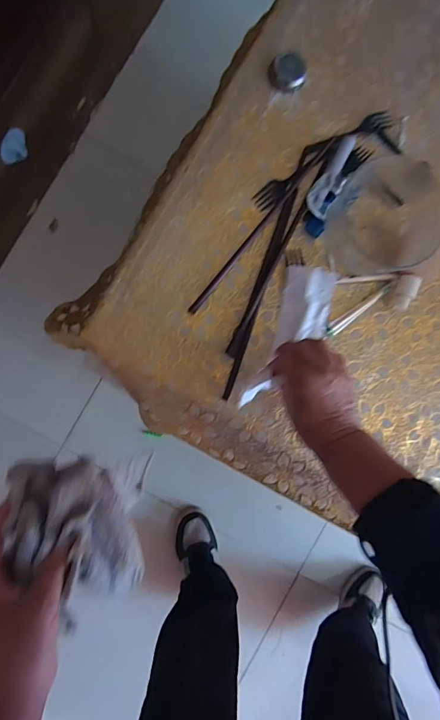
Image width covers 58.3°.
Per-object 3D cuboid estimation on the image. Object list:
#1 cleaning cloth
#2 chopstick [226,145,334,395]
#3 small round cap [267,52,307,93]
[{"bbox_3d":[-0.116,0.139,0.319,0.100,0.057,0.113,4,90,-4],"label":"cleaning cloth"},{"bbox_3d":[0.044,-0.074,0.437,0.011,0.010,0.241,18,89,-4],"label":"chopstick"},{"bbox_3d":[0.076,-0.318,0.437,0.039,0.020,0.032,0,90,-4],"label":"small round cap"}]

